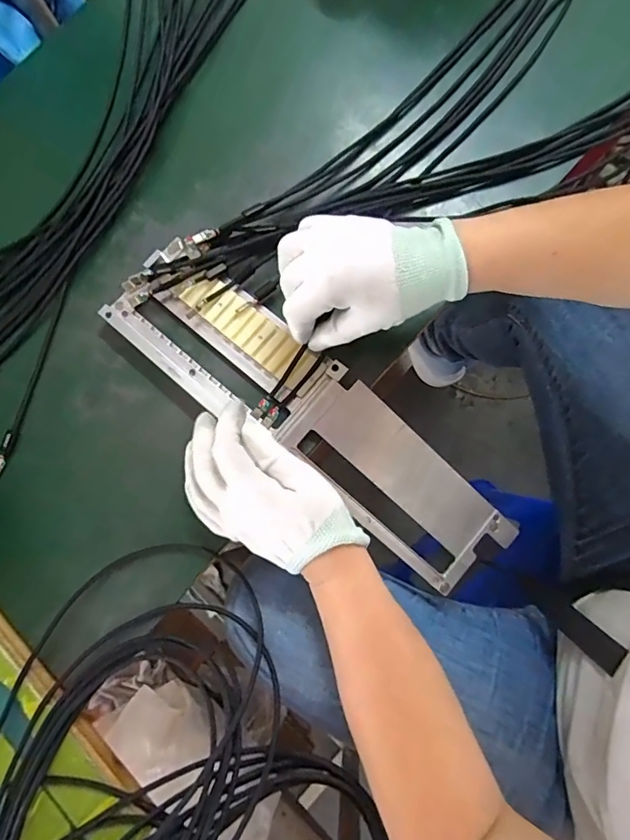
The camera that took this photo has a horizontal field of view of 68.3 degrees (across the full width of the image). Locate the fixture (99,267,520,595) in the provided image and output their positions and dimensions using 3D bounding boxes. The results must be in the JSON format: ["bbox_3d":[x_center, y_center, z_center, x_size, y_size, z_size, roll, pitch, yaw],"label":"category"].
[{"bbox_3d":[0.000,0.001,0.392,0.393,0.047,0.097,37,81,0],"label":"fixture"}]

